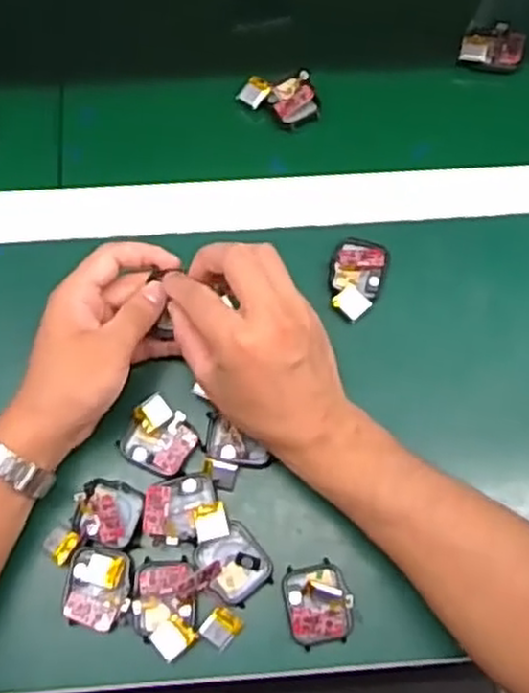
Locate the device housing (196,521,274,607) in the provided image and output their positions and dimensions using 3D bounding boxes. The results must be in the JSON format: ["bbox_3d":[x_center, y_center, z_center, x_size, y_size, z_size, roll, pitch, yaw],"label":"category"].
[{"bbox_3d":[-0.018,0.136,0.460,0.038,0.008,0.043,-34,75,-12],"label":"device housing"}]

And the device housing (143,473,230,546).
[{"bbox_3d":[-0.050,0.102,0.463,0.050,0.014,0.041,-8,72,-4],"label":"device housing"}]

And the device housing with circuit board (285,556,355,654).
[{"bbox_3d":[0.033,0.158,0.449,0.038,0.018,0.048,-11,72,-5],"label":"device housing with circuit board"}]

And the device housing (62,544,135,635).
[{"bbox_3d":[-0.102,0.148,0.450,0.039,0.008,0.046,6,71,1],"label":"device housing"}]

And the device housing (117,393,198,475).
[{"bbox_3d":[-0.067,0.059,0.478,0.045,0.008,0.042,29,73,8],"label":"device housing"}]

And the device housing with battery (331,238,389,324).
[{"bbox_3d":[0.064,-0.049,0.520,0.038,0.012,0.060,17,72,5],"label":"device housing with battery"}]

